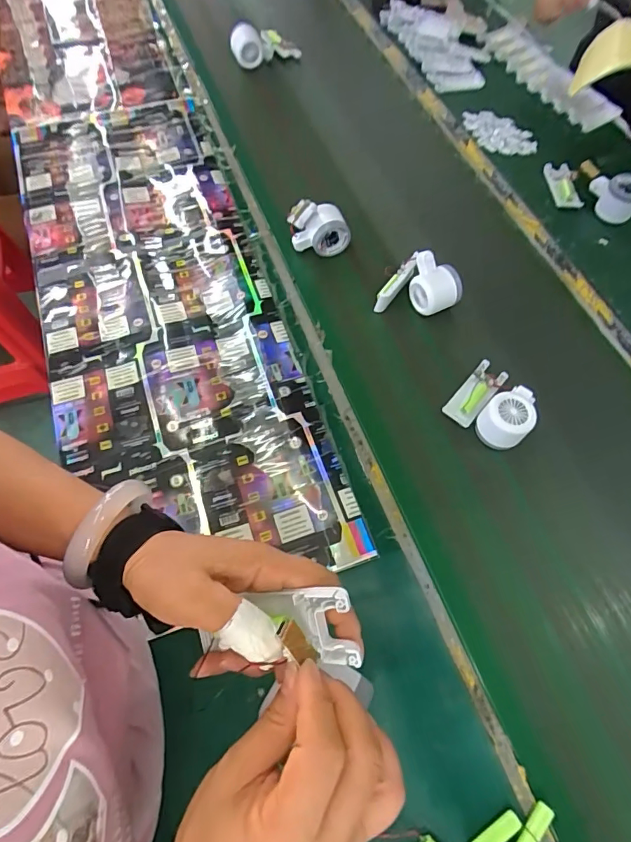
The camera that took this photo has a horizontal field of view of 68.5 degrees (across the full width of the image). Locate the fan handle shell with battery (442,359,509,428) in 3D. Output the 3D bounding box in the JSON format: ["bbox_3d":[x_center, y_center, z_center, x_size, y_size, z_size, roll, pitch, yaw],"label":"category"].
[{"bbox_3d":[0.214,-0.039,0.617,0.040,0.018,0.102,38,68,15],"label":"fan handle shell with battery"}]

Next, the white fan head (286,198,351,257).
[{"bbox_3d":[0.005,-0.298,0.710,0.092,0.065,0.053,4,64,-1],"label":"white fan head"}]

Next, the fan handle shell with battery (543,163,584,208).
[{"bbox_3d":[0.430,-0.413,0.810,0.050,0.012,0.112,3,64,-2],"label":"fan handle shell with battery"}]

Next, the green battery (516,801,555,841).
[{"bbox_3d":[0.190,0.360,0.405,0.014,0.014,0.050,42,69,16],"label":"green battery"}]

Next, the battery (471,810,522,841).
[{"bbox_3d":[0.156,0.360,0.401,0.051,0.014,0.015,-25,68,-15],"label":"battery"}]

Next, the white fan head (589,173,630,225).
[{"bbox_3d":[0.497,-0.374,0.770,0.085,0.053,0.057,33,67,12],"label":"white fan head"}]

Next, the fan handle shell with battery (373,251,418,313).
[{"bbox_3d":[0.115,-0.198,0.668,0.024,0.022,0.093,38,94,14],"label":"fan handle shell with battery"}]

